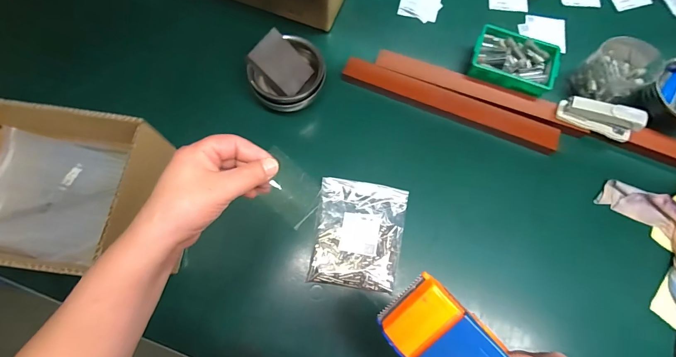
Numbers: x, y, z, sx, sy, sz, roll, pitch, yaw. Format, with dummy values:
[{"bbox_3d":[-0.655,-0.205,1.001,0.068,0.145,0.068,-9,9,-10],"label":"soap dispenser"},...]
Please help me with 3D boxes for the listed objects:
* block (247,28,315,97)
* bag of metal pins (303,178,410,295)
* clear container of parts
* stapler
[{"bbox_3d":[-0.092,-0.190,0.548,0.097,0.011,0.071,44,74,-26],"label":"block"},{"bbox_3d":[0.034,0.088,0.532,0.141,0.024,0.169,8,73,1],"label":"bag of metal pins"},{"bbox_3d":[0.495,-0.189,0.590,0.102,0.075,0.099,0,73,-1],"label":"clear container of parts"},{"bbox_3d":[0.447,-0.105,0.557,0.120,0.057,0.028,21,74,5],"label":"stapler"}]

